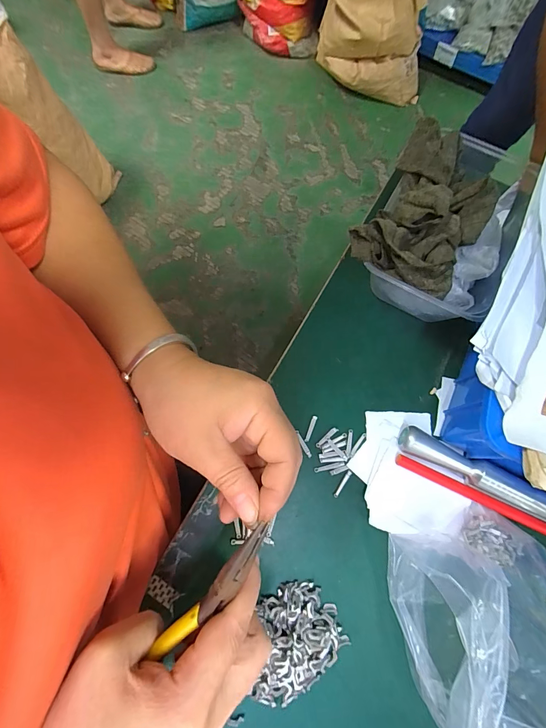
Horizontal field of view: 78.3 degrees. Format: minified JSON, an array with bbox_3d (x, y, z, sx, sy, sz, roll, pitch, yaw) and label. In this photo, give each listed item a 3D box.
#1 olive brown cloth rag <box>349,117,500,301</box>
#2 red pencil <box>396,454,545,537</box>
[{"bbox_3d":[0.126,-0.127,0.261,0.083,0.035,0.136,31,76,8],"label":"olive brown cloth rag"},{"bbox_3d":[0.169,0.108,0.260,0.153,0.007,0.012,24,75,6],"label":"red pencil"}]

